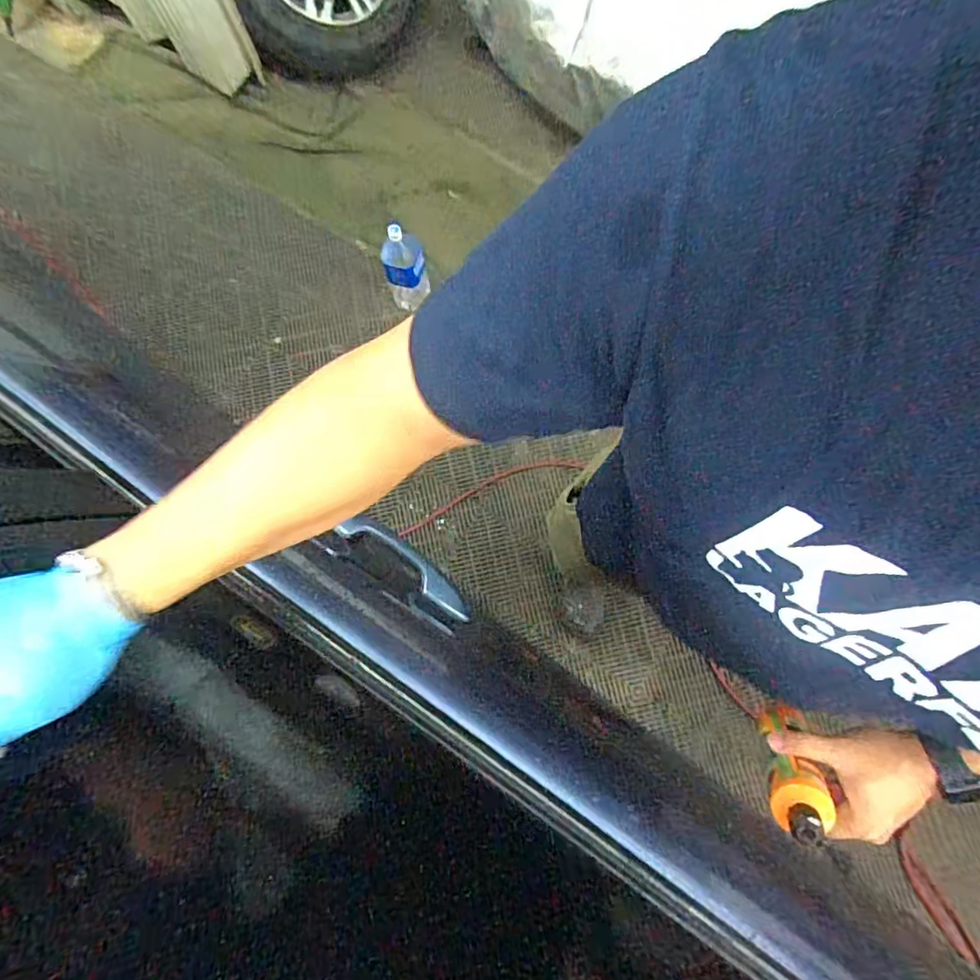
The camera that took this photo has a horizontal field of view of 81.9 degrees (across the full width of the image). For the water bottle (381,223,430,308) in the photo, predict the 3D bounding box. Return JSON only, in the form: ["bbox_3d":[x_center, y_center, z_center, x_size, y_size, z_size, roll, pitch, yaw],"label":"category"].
[{"bbox_3d":[-0.229,-0.597,1.537,0.118,0.271,0.097,-16,79,-2],"label":"water bottle"}]

